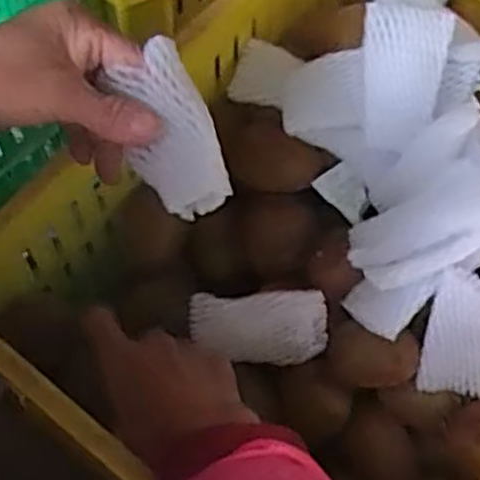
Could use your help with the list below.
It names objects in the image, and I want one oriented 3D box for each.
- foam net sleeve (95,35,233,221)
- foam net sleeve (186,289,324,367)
[{"bbox_3d":[-0.036,-0.056,0.406,0.040,0.029,0.087,-18,87,-10],"label":"foam net sleeve"},{"bbox_3d":[0.015,0.056,0.536,0.089,0.025,0.053,-4,109,11],"label":"foam net sleeve"}]

